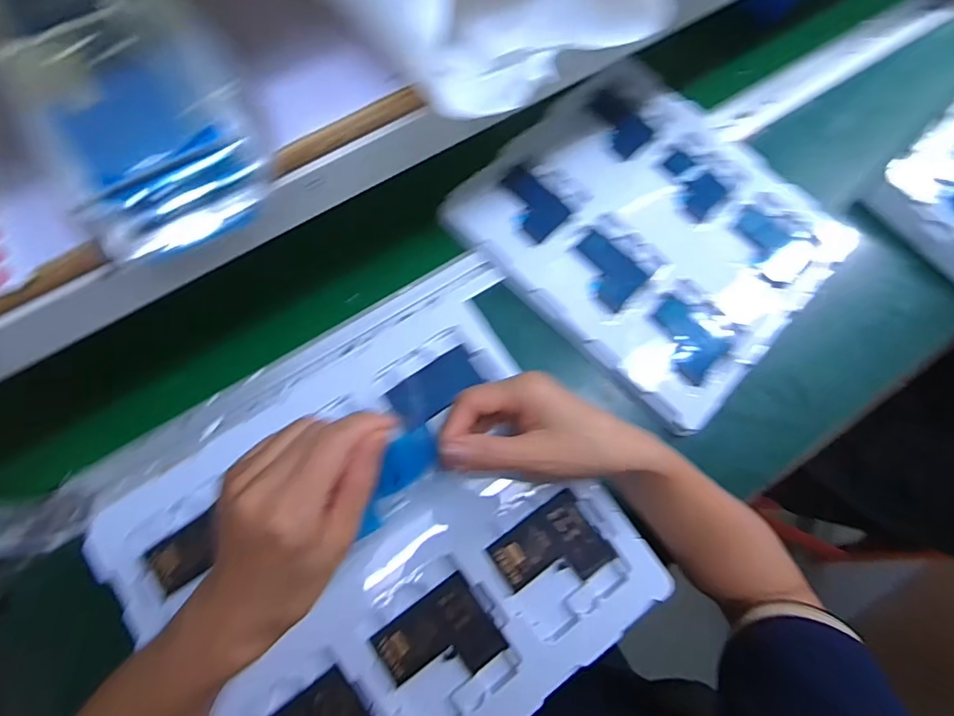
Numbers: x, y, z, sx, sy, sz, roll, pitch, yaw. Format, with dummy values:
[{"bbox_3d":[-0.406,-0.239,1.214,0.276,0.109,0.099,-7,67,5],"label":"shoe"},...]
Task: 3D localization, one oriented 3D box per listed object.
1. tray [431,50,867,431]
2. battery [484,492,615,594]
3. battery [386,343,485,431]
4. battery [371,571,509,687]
[{"bbox_3d":[0.173,-0.131,0.499,0.321,0.019,0.281,44,78,8],"label":"tray"},{"bbox_3d":[0.055,0.144,0.363,0.076,0.008,0.059,-33,79,-11],"label":"battery"},{"bbox_3d":[-0.033,0.024,0.394,0.072,0.004,0.036,-35,96,-14],"label":"battery"},{"bbox_3d":[-0.026,0.198,0.341,0.074,0.004,0.060,-34,81,-12],"label":"battery"}]

